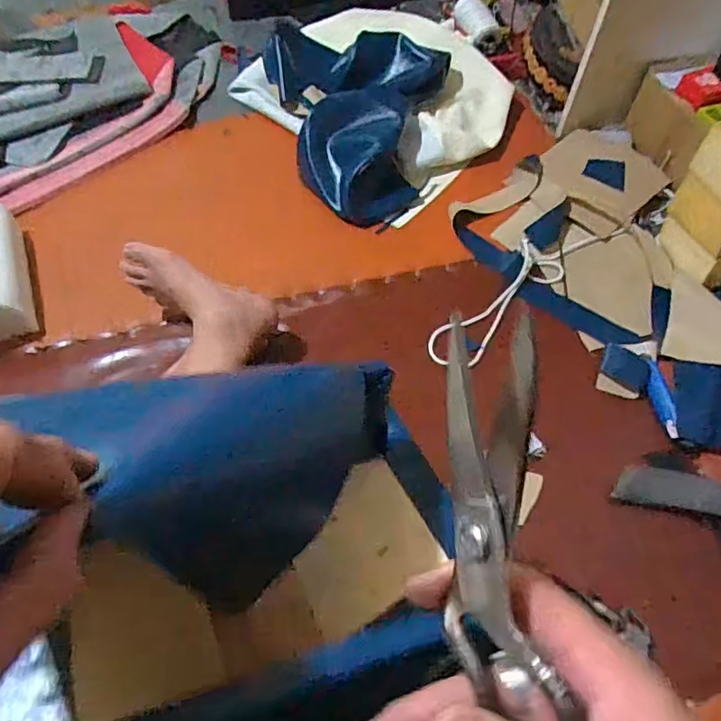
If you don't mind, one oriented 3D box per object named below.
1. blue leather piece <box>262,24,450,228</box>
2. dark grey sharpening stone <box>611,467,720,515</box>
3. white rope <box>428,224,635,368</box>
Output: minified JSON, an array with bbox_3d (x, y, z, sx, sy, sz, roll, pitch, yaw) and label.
[{"bbox_3d":[-0.038,-0.441,1.044,0.349,0.118,0.377,9,59,3],"label":"blue leather piece"},{"bbox_3d":[0.402,0.164,0.741,0.145,0.020,0.046,8,59,2],"label":"dark grey sharpening stone"},{"bbox_3d":[0.266,-0.127,0.934,0.422,0.034,0.105,-37,67,-22],"label":"white rope"}]

